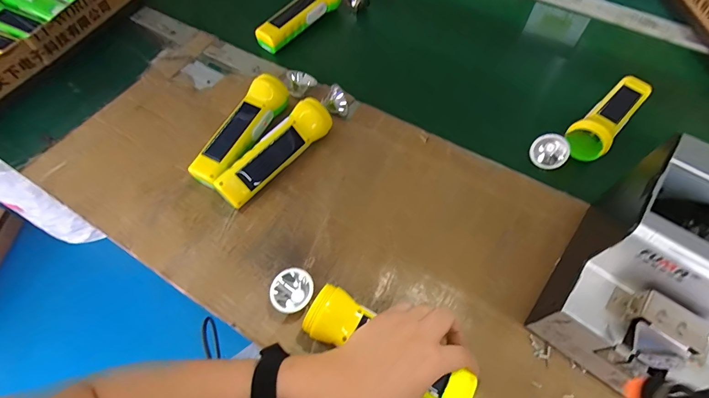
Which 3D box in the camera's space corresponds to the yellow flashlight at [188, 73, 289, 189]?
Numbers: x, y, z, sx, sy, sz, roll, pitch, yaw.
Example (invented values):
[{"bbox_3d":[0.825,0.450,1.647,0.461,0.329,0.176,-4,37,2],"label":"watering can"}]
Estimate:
[{"bbox_3d":[-0.144,-0.089,0.463,0.047,0.048,0.164,22,62,13],"label":"yellow flashlight"}]

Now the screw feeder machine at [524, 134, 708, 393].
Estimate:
[{"bbox_3d":[0.274,0.071,0.318,0.121,0.148,0.170,35,66,19],"label":"screw feeder machine"}]

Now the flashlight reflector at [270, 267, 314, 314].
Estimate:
[{"bbox_3d":[-0.065,0.097,0.374,0.038,0.024,0.045,4,60,3],"label":"flashlight reflector"}]

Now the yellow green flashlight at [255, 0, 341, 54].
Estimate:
[{"bbox_3d":[-0.092,-0.313,0.598,0.044,0.042,0.174,35,66,19],"label":"yellow green flashlight"}]

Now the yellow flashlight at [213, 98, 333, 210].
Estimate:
[{"bbox_3d":[-0.099,-0.058,0.449,0.042,0.050,0.168,37,67,20],"label":"yellow flashlight"}]

